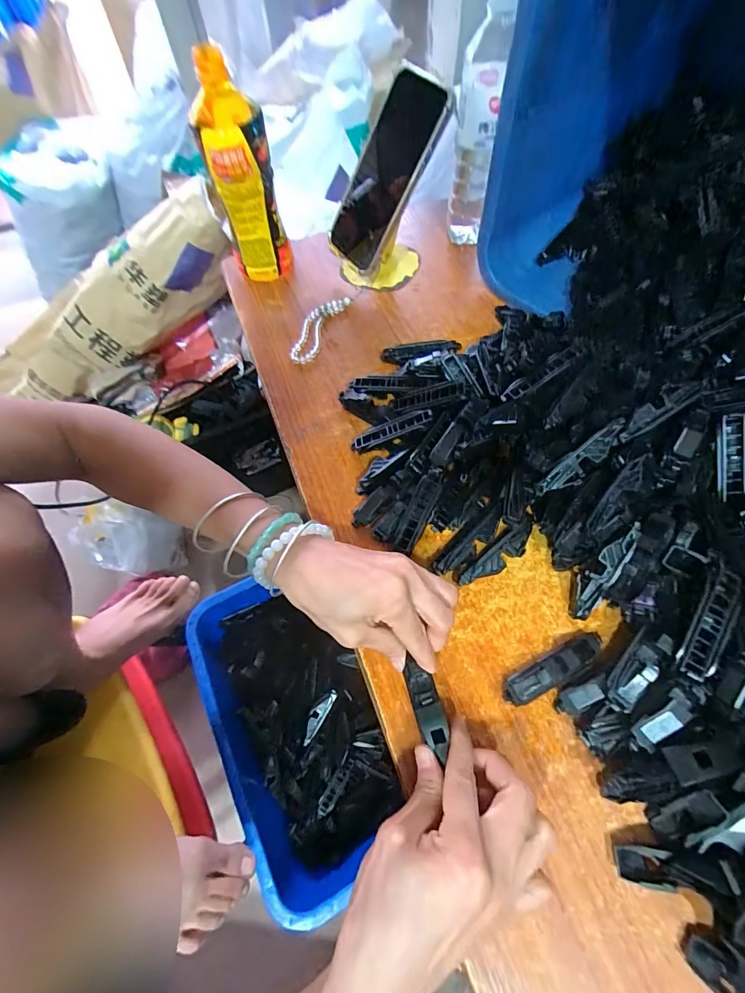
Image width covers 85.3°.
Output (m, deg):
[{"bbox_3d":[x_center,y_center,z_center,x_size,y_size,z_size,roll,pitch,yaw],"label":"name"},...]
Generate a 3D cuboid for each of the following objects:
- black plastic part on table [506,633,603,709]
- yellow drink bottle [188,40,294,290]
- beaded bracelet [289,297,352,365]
[{"bbox_3d":[0.128,0.118,0.281,0.082,0.021,0.019,-27,64,-11],"label":"black plastic part on table"},{"bbox_3d":[-0.136,-0.330,0.430,0.063,0.186,0.064,-14,62,-4],"label":"yellow drink bottle"},{"bbox_3d":[-0.062,-0.190,0.454,0.035,0.010,0.103,22,66,14],"label":"beaded bracelet"}]

